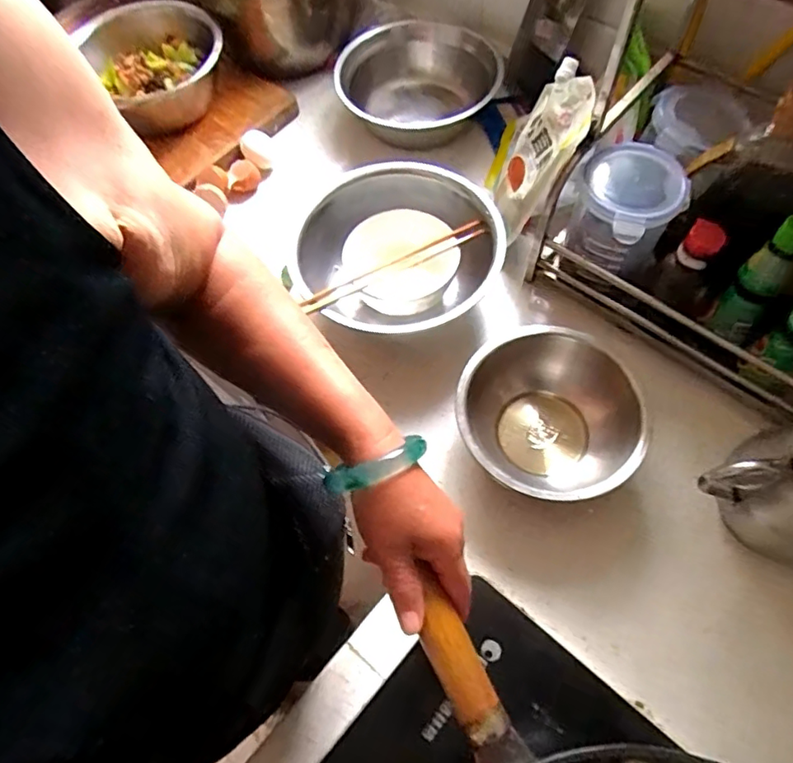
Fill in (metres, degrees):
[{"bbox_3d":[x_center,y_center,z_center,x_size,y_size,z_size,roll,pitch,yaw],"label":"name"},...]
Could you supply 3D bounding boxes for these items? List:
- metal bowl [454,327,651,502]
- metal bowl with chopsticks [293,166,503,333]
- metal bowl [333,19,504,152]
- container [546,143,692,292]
[{"bbox_3d":[0.143,0.040,0.561,0.161,0.090,0.164,-1,62,3],"label":"metal bowl"},{"bbox_3d":[-0.008,-0.159,0.681,0.225,0.098,0.189,-23,64,-9],"label":"metal bowl with chopsticks"},{"bbox_3d":[0.033,-0.410,0.835,0.230,0.112,0.201,-1,62,3],"label":"metal bowl"},{"bbox_3d":[0.225,-0.167,0.599,0.107,0.118,0.102,-1,62,3],"label":"container"}]

